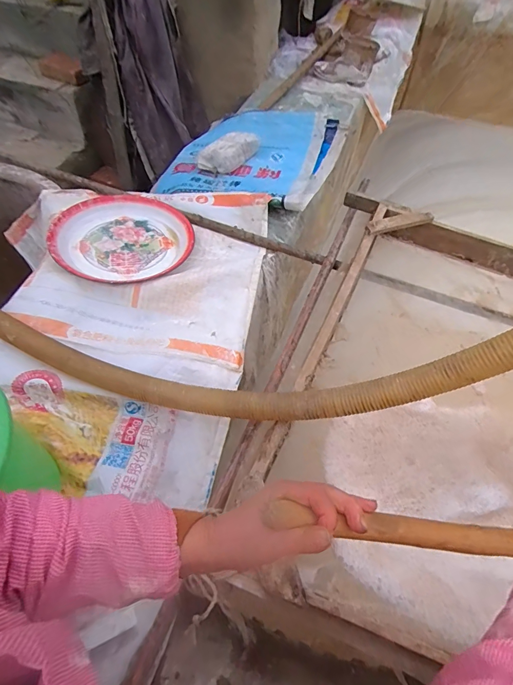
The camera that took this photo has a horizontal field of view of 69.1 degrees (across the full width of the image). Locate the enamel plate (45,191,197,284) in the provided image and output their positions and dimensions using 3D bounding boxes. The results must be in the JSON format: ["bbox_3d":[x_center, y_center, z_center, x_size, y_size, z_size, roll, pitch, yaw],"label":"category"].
[{"bbox_3d":[-0.362,-0.302,1.020,0.361,0.054,0.384,-12,56,-7],"label":"enamel plate"}]

